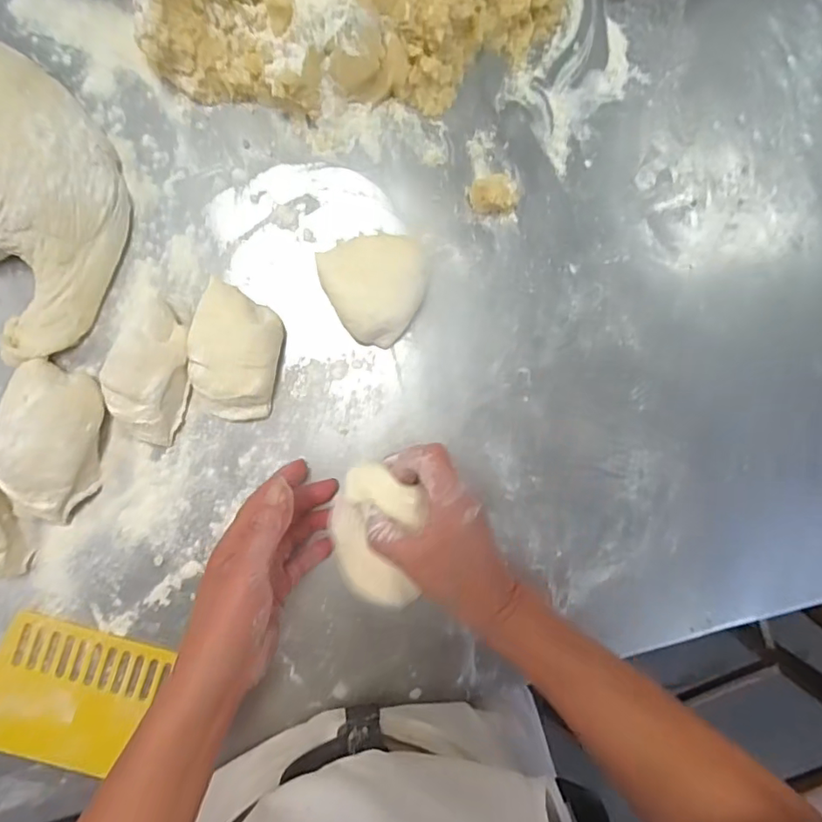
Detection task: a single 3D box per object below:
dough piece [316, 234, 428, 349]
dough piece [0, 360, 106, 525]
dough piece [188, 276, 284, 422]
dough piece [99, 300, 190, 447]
[{"bbox_3d":[-0.026,-0.101,0.446,0.083,0.028,0.084,-19,95,-3],"label":"dough piece"},{"bbox_3d":[-0.288,0.027,0.420,0.071,0.044,0.124,11,93,-5],"label":"dough piece"},{"bbox_3d":[-0.143,-0.046,0.434,0.069,0.042,0.107,11,93,-5],"label":"dough piece"},{"bbox_3d":[-0.214,-0.032,0.430,0.063,0.040,0.115,15,93,-5],"label":"dough piece"}]

